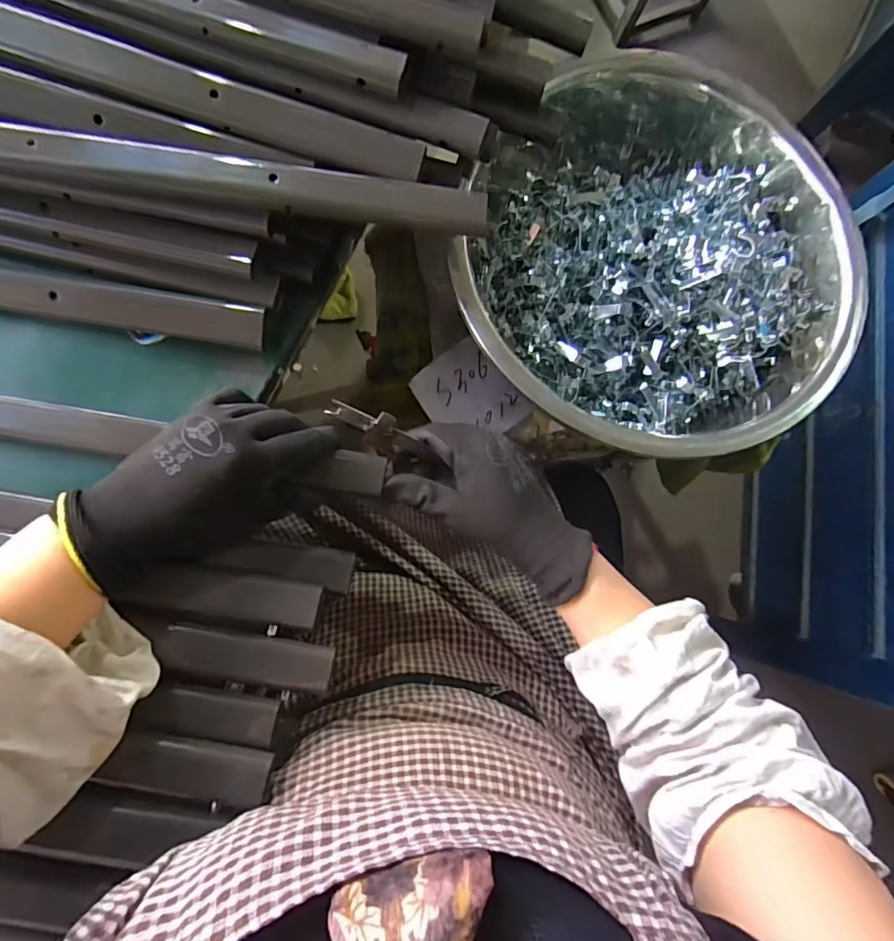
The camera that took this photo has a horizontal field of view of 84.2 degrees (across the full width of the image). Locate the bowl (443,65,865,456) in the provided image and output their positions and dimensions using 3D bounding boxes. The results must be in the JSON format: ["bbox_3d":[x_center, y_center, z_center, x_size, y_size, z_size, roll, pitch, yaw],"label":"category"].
[{"bbox_3d":[0.205,-0.202,0.475,0.350,0.125,0.398,28,81,-2],"label":"bowl"}]

